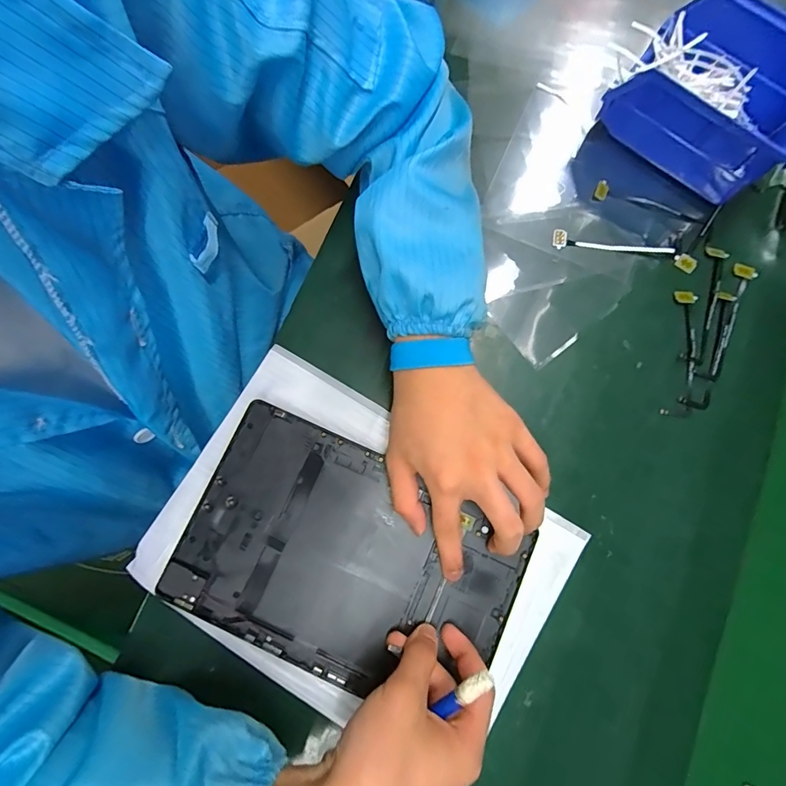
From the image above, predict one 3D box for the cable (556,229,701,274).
[{"bbox_3d":[0.194,-0.120,0.358,0.117,0.005,0.016,12,80,2],"label":"cable"}]

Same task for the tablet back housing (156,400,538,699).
[{"bbox_3d":[-0.032,0.122,0.311,0.235,0.006,0.152,24,80,4],"label":"tablet back housing"}]

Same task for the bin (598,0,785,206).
[{"bbox_3d":[0.258,-0.234,0.345,0.139,0.075,0.104,40,82,7],"label":"bin"}]

